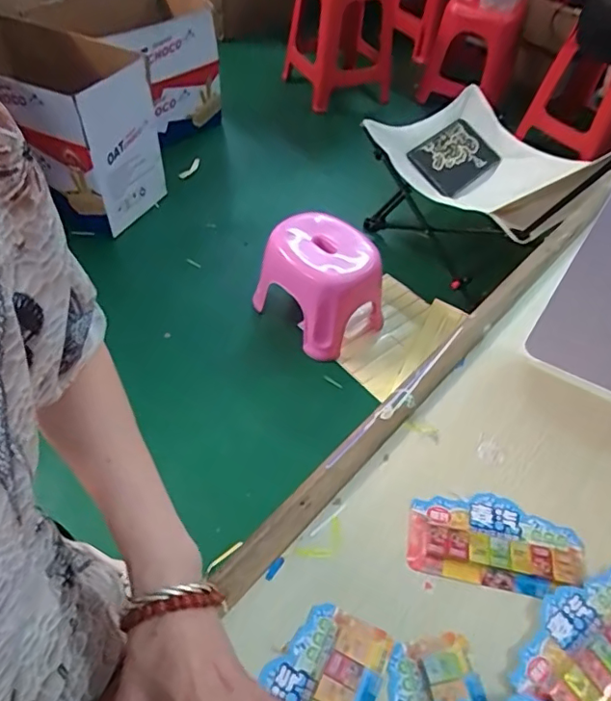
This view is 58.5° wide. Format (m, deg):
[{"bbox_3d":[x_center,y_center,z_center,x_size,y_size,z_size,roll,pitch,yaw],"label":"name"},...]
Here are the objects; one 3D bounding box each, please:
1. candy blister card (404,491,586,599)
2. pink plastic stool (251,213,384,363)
[{"bbox_3d":[0.159,0.160,0.460,0.142,0.011,0.078,11,49,6],"label":"candy blister card"},{"bbox_3d":[0.044,-0.172,1.426,0.290,0.253,0.262,38,56,25],"label":"pink plastic stool"}]

